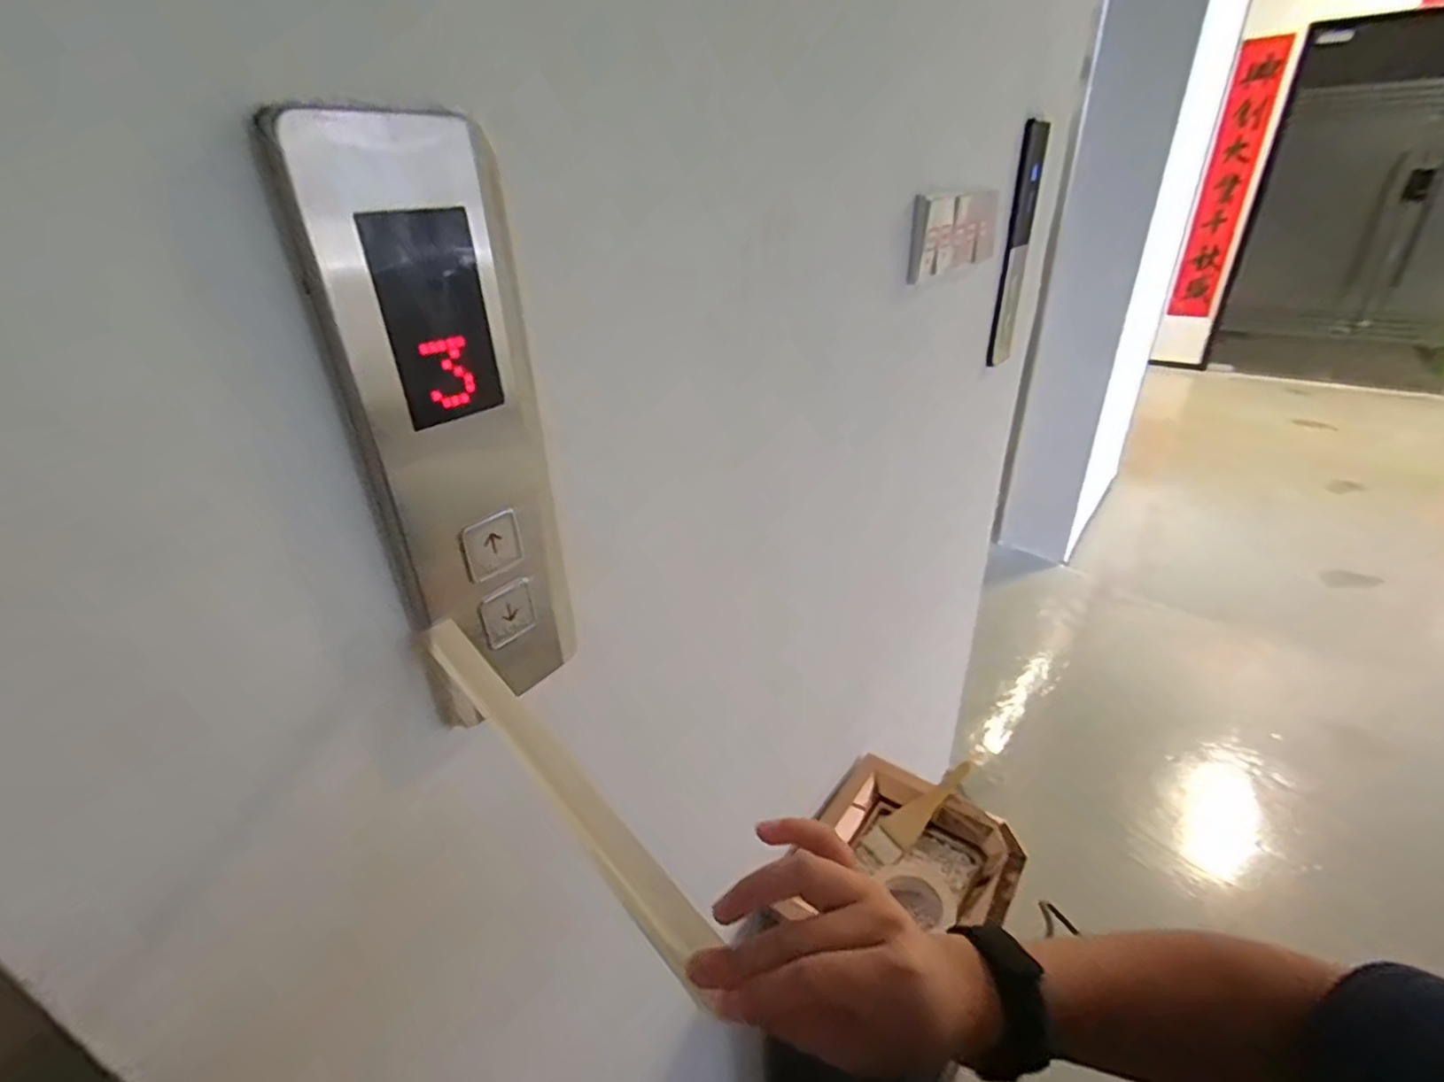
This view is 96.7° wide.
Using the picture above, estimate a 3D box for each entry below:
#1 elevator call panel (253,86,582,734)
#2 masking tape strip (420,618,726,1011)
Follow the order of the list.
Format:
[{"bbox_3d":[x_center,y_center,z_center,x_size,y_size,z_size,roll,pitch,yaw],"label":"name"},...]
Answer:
[{"bbox_3d":[-0.129,-0.042,0.321,0.012,0.285,0.088,22,38,36],"label":"elevator call panel"},{"bbox_3d":[-0.078,0.113,0.307,0.022,0.008,0.198,-37,74,-24],"label":"masking tape strip"}]

